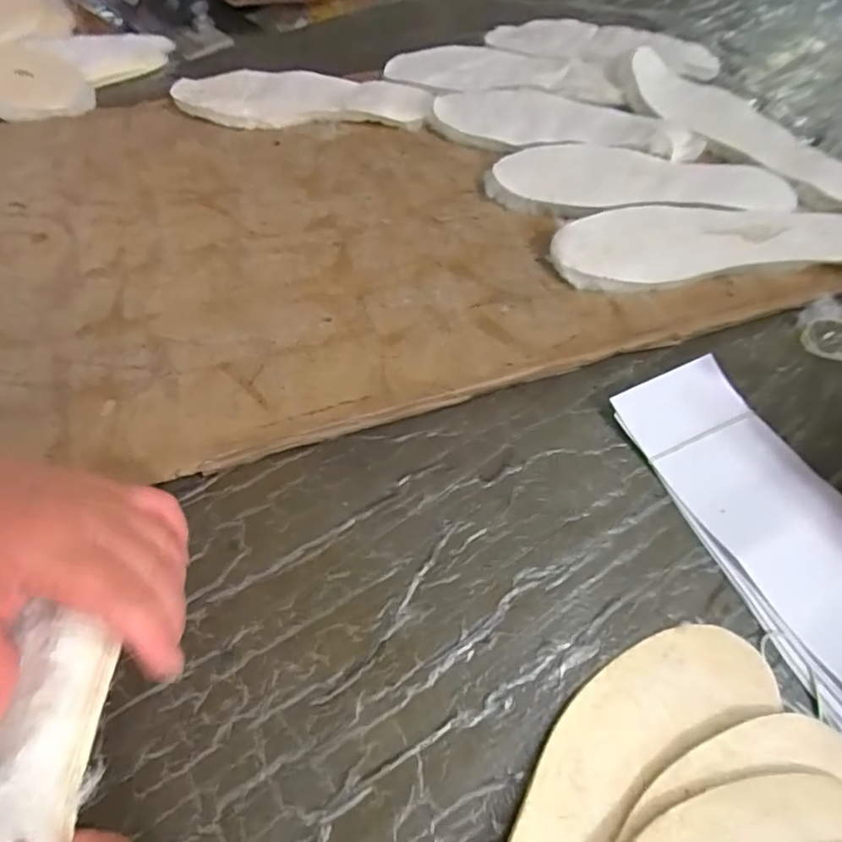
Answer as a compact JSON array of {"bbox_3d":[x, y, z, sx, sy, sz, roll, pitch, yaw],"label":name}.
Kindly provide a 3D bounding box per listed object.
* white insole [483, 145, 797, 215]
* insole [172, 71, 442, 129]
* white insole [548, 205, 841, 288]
[{"bbox_3d":[0.202,-0.231,0.523,0.270,0.010,0.096,5,58,2],"label":"white insole"},{"bbox_3d":[-0.128,-0.350,0.609,0.272,0.023,0.102,7,58,3],"label":"insole"},{"bbox_3d":[0.246,-0.158,0.485,0.266,0.027,0.089,-5,58,-4],"label":"white insole"}]

